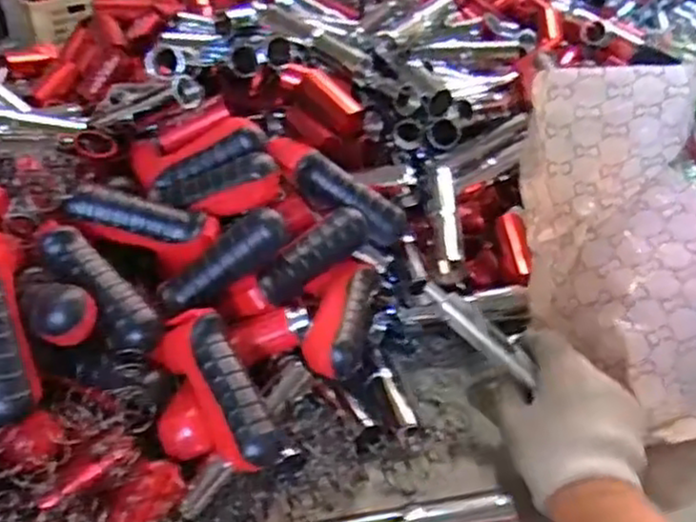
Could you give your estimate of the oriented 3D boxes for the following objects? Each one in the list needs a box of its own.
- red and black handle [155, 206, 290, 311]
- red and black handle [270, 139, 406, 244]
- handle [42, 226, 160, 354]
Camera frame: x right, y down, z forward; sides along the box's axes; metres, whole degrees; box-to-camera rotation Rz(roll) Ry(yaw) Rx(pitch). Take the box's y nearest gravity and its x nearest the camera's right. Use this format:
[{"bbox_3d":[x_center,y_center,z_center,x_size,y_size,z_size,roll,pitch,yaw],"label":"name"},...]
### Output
[{"bbox_3d":[-0.092,-0.001,0.526,0.102,0.031,0.024,-36,35,8],"label":"red and black handle"},{"bbox_3d":[-0.009,-0.058,0.595,0.129,0.027,0.035,35,36,-8],"label":"red and black handle"},{"bbox_3d":[-0.171,0.019,0.498,0.105,0.022,0.029,47,50,9],"label":"handle"}]

